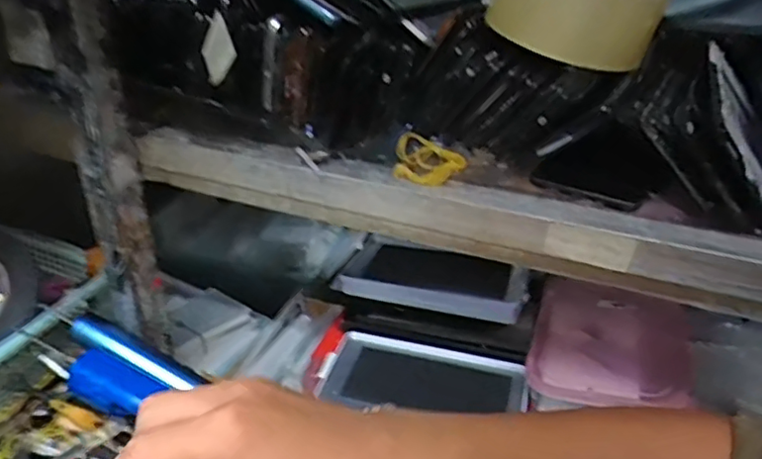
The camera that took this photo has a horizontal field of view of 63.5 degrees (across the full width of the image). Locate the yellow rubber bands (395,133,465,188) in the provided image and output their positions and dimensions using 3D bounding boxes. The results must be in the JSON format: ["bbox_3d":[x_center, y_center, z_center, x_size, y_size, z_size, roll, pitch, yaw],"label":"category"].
[{"bbox_3d":[0.033,-0.049,0.428,0.045,0.017,0.042,2,31,-1],"label":"yellow rubber bands"}]

